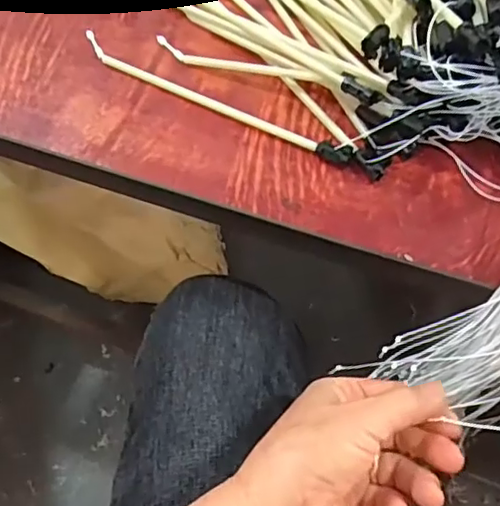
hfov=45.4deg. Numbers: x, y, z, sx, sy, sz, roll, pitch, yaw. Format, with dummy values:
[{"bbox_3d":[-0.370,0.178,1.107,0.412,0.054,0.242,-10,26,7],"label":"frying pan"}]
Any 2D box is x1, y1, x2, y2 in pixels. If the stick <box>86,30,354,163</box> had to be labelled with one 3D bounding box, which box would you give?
[{"bbox_3d":[-0.030,-0.110,0.420,0.221,0.010,0.016,27,68,16],"label":"stick"}]

